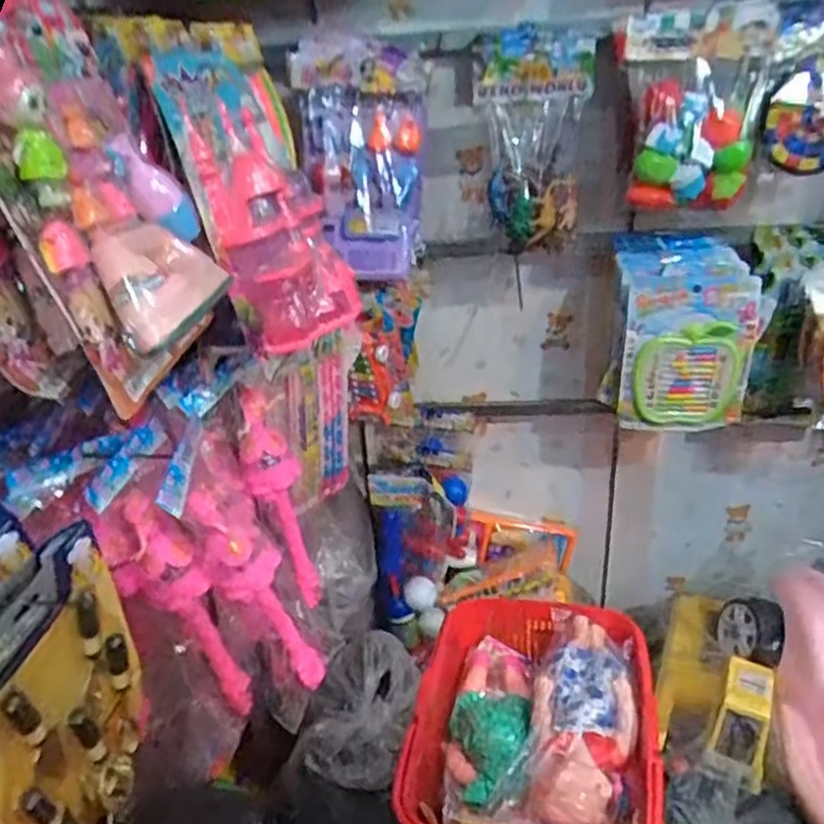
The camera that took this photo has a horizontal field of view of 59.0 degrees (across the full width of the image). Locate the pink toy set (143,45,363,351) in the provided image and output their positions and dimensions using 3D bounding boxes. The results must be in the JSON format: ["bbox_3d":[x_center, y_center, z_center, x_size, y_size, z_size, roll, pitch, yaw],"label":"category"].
[{"bbox_3d":[-0.156,-0.228,0.782,0.052,0.301,0.239,-18,15,27],"label":"pink toy set"}]

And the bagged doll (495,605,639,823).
[{"bbox_3d":[0.220,0.391,0.937,0.136,0.066,0.321,6,30,17],"label":"bagged doll"}]

